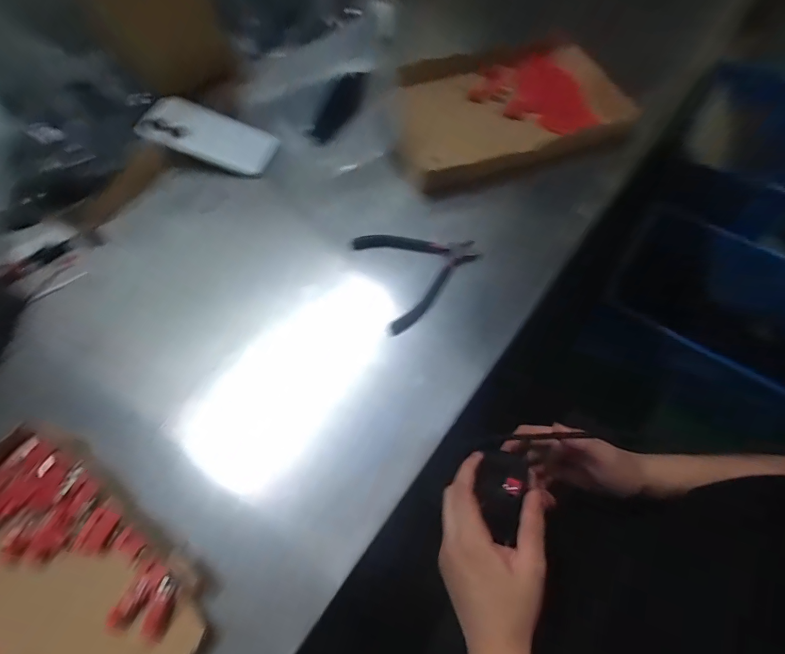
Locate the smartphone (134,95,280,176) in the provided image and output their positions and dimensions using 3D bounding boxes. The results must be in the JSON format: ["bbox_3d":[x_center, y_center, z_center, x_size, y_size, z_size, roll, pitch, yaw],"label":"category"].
[{"bbox_3d":[-0.246,-0.259,0.532,0.172,0.015,0.083,24,70,-1],"label":"smartphone"}]

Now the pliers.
[{"bbox_3d":[0.041,-0.069,0.463,0.142,0.021,0.128,-18,68,-12],"label":"pliers"}]

